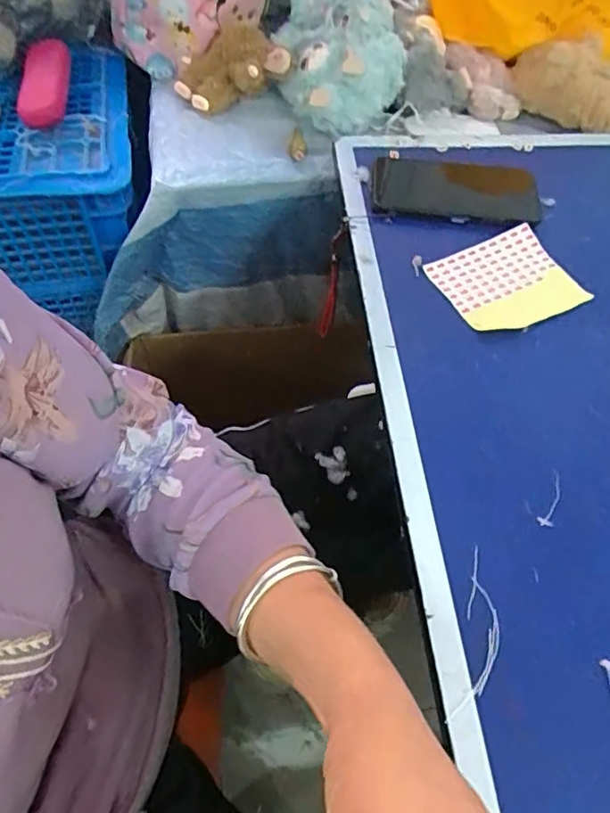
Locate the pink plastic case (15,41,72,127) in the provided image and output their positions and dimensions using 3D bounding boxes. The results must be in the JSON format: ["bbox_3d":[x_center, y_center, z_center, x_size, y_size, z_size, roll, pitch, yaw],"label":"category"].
[{"bbox_3d":[-0.283,-0.353,0.622,0.040,0.025,0.099,12,86,4],"label":"pink plastic case"}]

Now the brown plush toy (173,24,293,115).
[{"bbox_3d":[-0.085,-0.386,0.659,0.127,0.070,0.076,-11,59,-10],"label":"brown plush toy"}]

